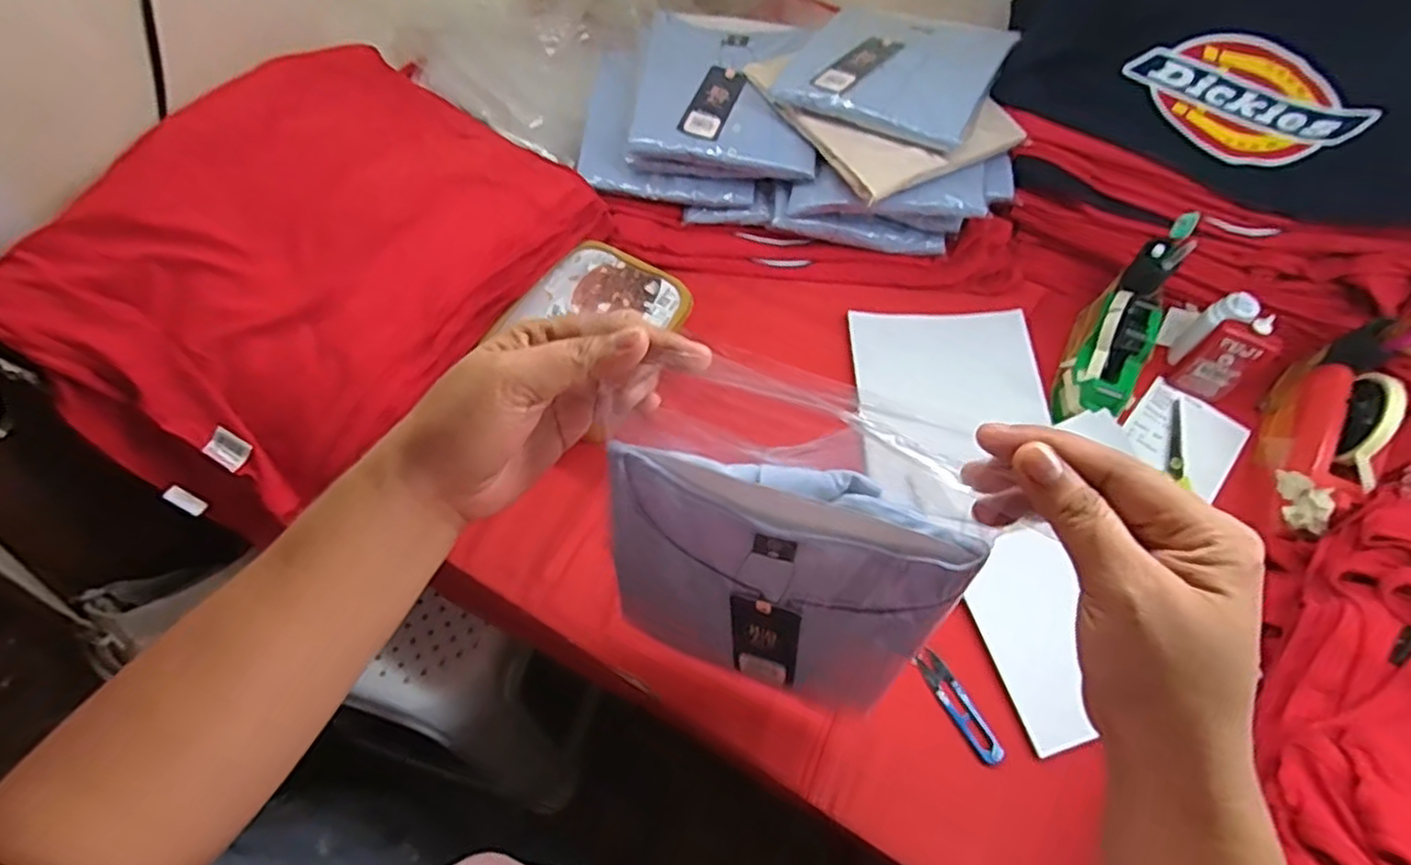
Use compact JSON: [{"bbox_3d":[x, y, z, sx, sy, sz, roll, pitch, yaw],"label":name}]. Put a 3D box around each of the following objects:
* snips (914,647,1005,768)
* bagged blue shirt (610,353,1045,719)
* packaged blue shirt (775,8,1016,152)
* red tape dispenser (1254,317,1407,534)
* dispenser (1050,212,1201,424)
[{"bbox_3d":[0.225,0.243,0.619,0.024,0.007,0.103,-24,62,-16],"label":"snips"},{"bbox_3d":[0.039,0.095,0.445,0.198,0.243,0.039,15,46,7],"label":"bagged blue shirt"},{"bbox_3d":[0.216,-0.410,0.781,0.205,0.030,0.229,25,61,13],"label":"packaged blue shirt"},{"bbox_3d":[0.611,0.001,0.679,0.066,0.113,0.225,22,60,11],"label":"red tape dispenser"},{"bbox_3d":[0.440,-0.105,0.738,0.072,0.132,0.217,28,97,14],"label":"dispenser"}]

